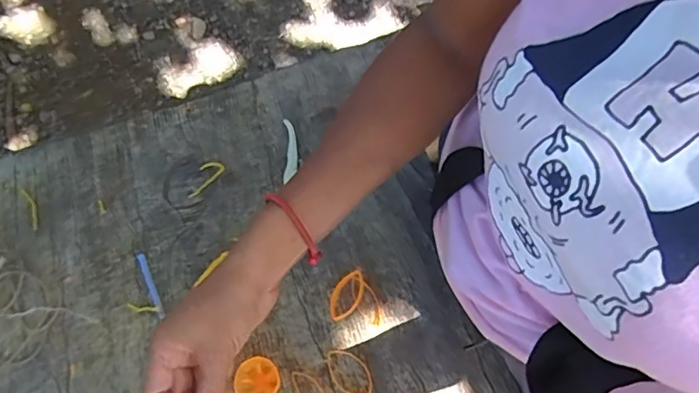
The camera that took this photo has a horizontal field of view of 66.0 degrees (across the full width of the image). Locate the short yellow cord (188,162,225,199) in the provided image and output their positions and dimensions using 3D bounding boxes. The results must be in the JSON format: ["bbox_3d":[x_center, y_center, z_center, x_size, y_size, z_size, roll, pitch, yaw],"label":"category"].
[{"bbox_3d":[-0.191,-0.025,0.702,0.059,0.004,0.028,-42,71,-16],"label":"short yellow cord"}]

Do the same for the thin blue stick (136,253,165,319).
[{"bbox_3d":[-0.241,0.105,0.651,0.010,0.006,0.088,-26,67,-10],"label":"thin blue stick"}]

